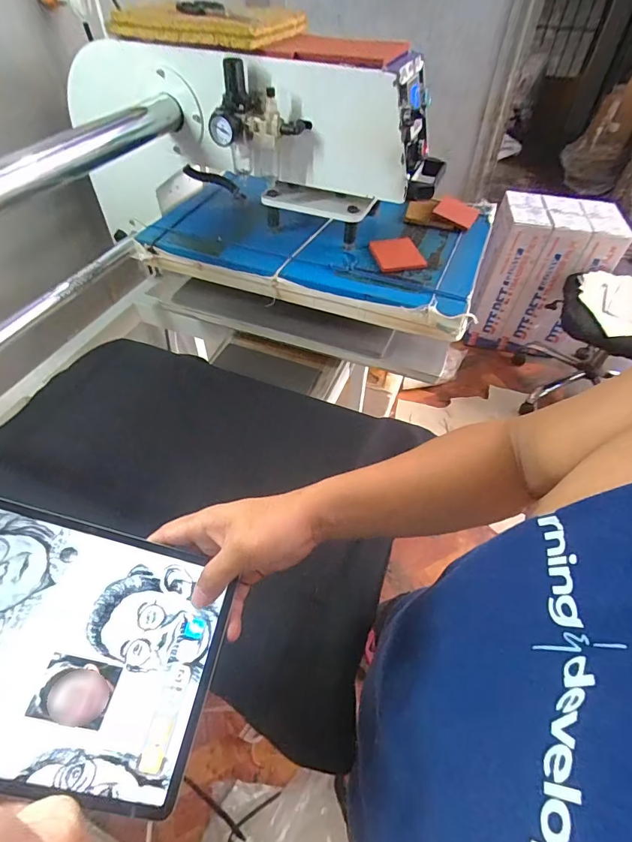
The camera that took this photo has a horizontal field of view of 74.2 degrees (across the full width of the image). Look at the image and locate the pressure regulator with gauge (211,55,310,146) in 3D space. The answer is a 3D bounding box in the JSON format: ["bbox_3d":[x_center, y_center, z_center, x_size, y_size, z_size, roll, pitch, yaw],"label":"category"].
[{"bbox_3d":[-0.082,-0.446,0.594,0.130,0.083,0.073,14,51,10],"label":"pressure regulator with gauge"}]

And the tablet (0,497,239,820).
[{"bbox_3d":[-0.193,0.148,0.291,0.246,0.005,0.159,20,54,-10],"label":"tablet"}]

